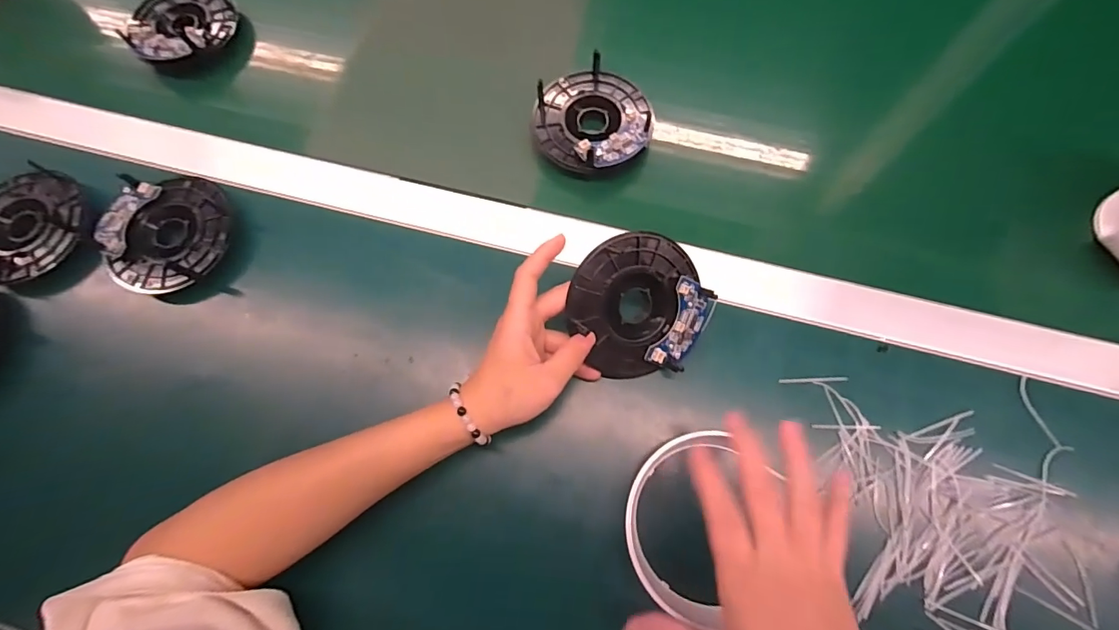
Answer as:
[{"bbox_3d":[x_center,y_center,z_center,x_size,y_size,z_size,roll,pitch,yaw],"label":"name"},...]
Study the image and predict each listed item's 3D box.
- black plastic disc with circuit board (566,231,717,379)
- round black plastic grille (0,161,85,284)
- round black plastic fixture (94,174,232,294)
[{"bbox_3d":[0.057,-0.005,0.337,0.103,0.015,0.098,-2,101,-11],"label":"black plastic disc with circuit board"},{"bbox_3d":[-0.442,-0.071,0.392,0.085,0.035,0.091,-1,74,2],"label":"round black plastic grille"},{"bbox_3d":[-0.316,-0.066,0.385,0.087,0.029,0.095,-1,74,2],"label":"round black plastic fixture"}]

